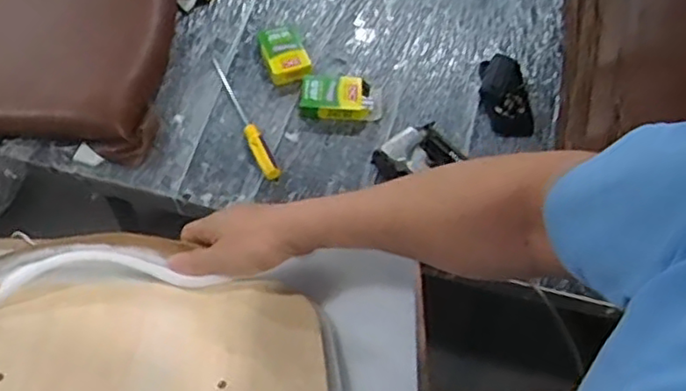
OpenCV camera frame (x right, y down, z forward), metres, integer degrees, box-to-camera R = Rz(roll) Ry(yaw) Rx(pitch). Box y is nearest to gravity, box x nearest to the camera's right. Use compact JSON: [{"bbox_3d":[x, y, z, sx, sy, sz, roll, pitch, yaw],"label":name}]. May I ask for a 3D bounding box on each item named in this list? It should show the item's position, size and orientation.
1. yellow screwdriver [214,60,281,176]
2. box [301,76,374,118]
[{"bbox_3d":[-0.175,-0.137,1.177,0.027,0.027,0.270,-22,61,-14],"label":"yellow screwdriver"},{"bbox_3d":[-0.010,-0.183,1.206,0.133,0.033,0.092,6,60,-2],"label":"box"}]

